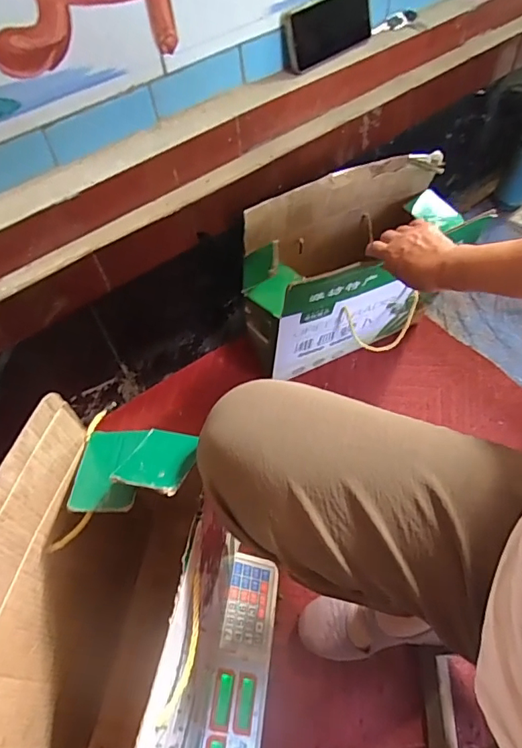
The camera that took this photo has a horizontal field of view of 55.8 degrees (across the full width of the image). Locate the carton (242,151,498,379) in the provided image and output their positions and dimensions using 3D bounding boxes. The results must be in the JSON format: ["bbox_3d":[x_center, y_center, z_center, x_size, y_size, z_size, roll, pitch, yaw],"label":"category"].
[{"bbox_3d":[0.152,-0.165,0.831,0.365,0.321,0.174,-25,57,-13],"label":"carton"}]

